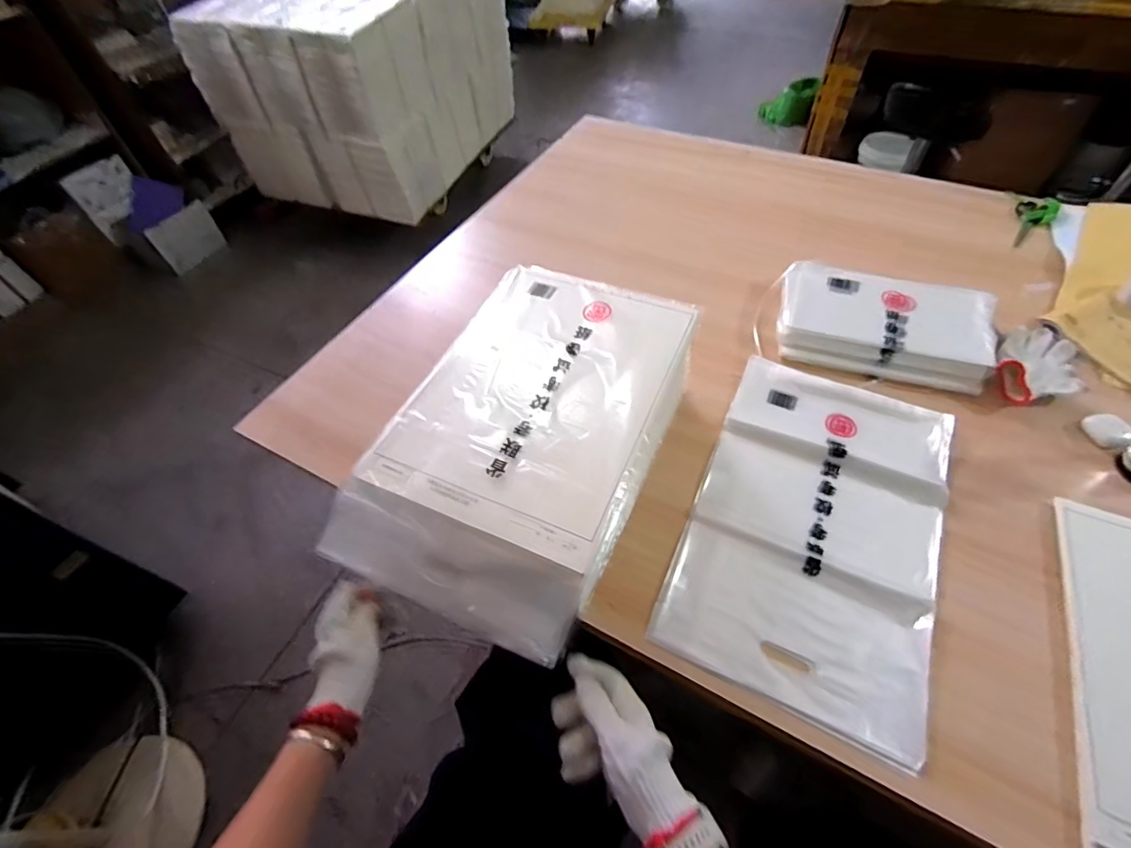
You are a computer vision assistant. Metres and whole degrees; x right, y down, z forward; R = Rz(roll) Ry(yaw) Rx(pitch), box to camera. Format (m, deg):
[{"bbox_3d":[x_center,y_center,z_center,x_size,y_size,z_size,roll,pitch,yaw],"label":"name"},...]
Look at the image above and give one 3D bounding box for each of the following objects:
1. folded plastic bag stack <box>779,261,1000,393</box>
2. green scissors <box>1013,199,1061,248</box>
[{"bbox_3d":[0.511,-0.170,0.810,0.305,0.042,0.210,15,56,14],"label":"folded plastic bag stack"},{"bbox_3d":[0.922,-0.405,0.985,0.066,0.014,0.180,37,64,26],"label":"green scissors"}]

